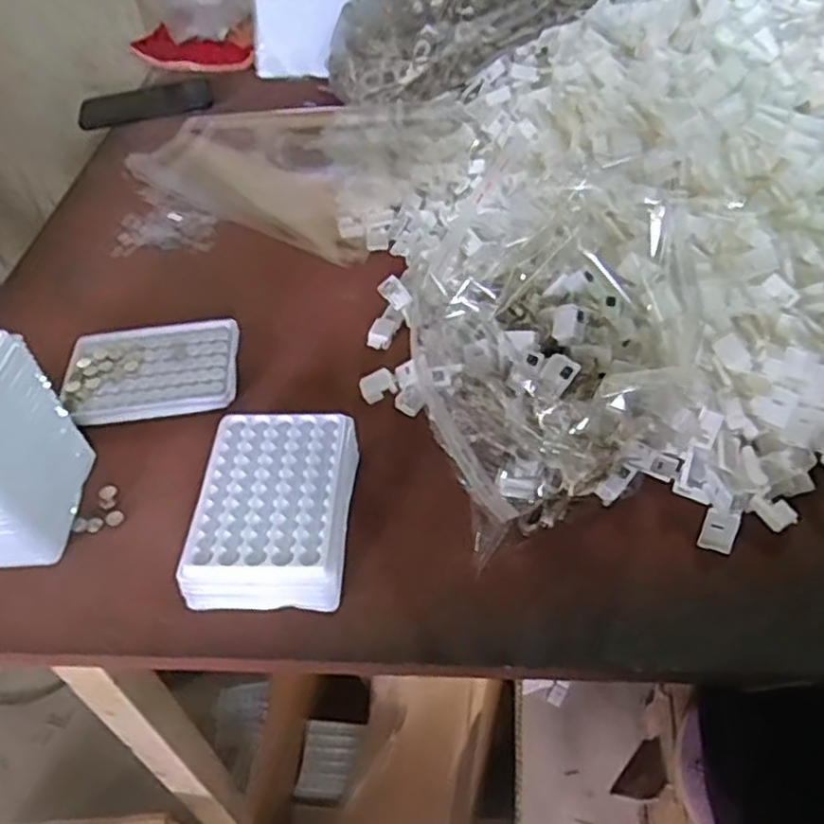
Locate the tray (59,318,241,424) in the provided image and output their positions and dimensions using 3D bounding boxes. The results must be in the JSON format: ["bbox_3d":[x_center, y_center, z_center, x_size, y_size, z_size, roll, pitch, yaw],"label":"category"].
[{"bbox_3d":[-0.204,-0.032,0.579,0.130,0.017,0.094,-8,48,-3],"label":"tray"}]

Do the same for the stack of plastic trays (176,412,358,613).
[{"bbox_3d":[-0.087,0.061,0.473,0.095,0.033,0.127,0,48,4],"label":"stack of plastic trays"}]

